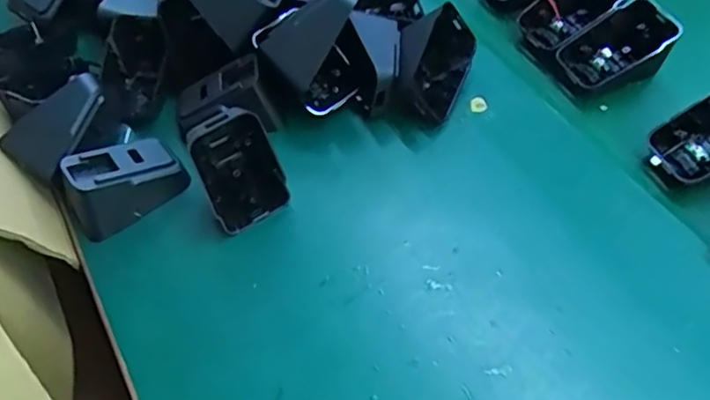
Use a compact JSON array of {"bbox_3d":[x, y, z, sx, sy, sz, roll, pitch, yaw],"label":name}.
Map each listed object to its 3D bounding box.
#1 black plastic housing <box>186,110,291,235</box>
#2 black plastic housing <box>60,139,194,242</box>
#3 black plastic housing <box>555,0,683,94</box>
[{"bbox_3d":[-0.069,-0.023,0.347,0.043,0.071,0.033,-25,41,-16],"label":"black plastic housing"},{"bbox_3d":[-0.137,-0.013,0.358,0.065,0.041,0.032,-33,59,-18],"label":"black plastic housing"},{"bbox_3d":[0.173,-0.097,0.404,0.064,0.041,0.044,-21,56,-11],"label":"black plastic housing"}]

